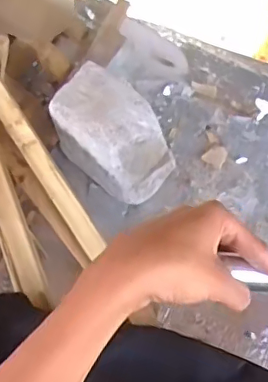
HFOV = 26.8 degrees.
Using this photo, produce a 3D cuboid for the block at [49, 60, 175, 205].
[{"bbox_3d":[-0.028,-0.061,0.672,0.093,0.117,0.140,-38,66,-22],"label":"block"}]

